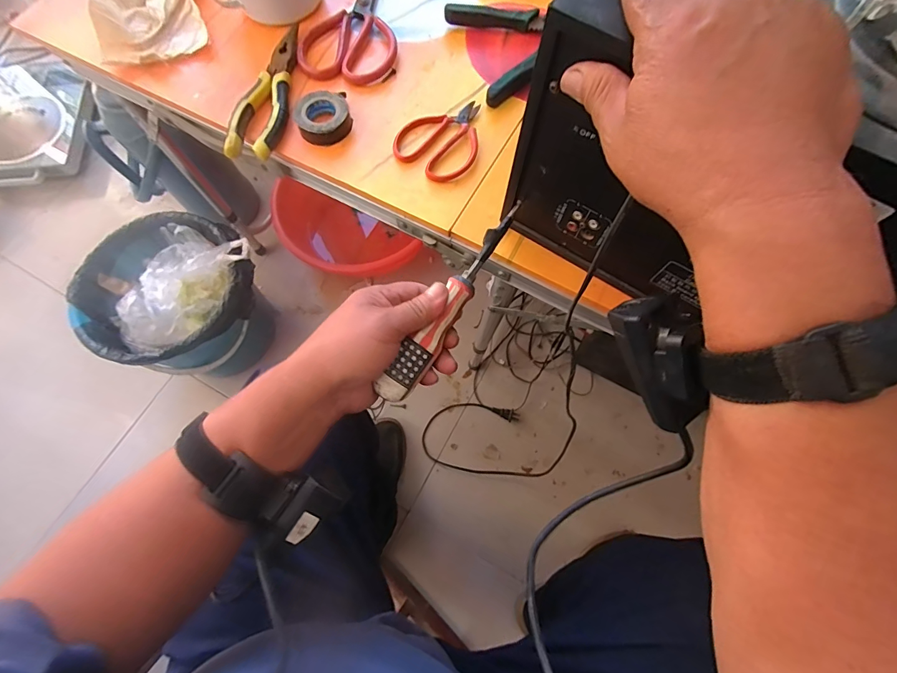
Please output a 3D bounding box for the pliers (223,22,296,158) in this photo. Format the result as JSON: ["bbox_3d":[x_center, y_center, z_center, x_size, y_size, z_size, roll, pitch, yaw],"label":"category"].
[{"bbox_3d":[-0.185,-0.259,0.427,0.045,0.015,0.170,11,72,4],"label":"pliers"}]

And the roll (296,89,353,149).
[{"bbox_3d":[-0.127,-0.225,0.415,0.053,0.021,0.049,0,72,1],"label":"roll"}]

